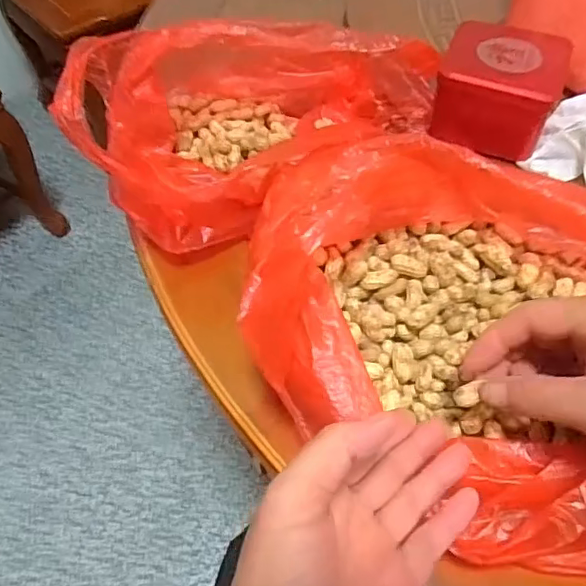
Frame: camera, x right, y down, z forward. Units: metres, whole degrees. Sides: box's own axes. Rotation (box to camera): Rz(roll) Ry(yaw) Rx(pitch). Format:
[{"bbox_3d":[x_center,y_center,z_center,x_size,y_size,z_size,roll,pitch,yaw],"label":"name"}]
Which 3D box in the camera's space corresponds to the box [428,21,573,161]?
[{"bbox_3d":[0.172,-0.173,0.471,0.096,0.059,0.096,16,56,12],"label":"box"}]

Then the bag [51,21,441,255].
[{"bbox_3d":[-0.043,-0.175,0.494,0.309,0.130,0.192,-28,59,-18],"label":"bag"}]

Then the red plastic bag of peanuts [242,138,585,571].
[{"bbox_3d":[0.132,0.024,0.358,0.324,0.096,0.247,8,54,0],"label":"red plastic bag of peanuts"}]

